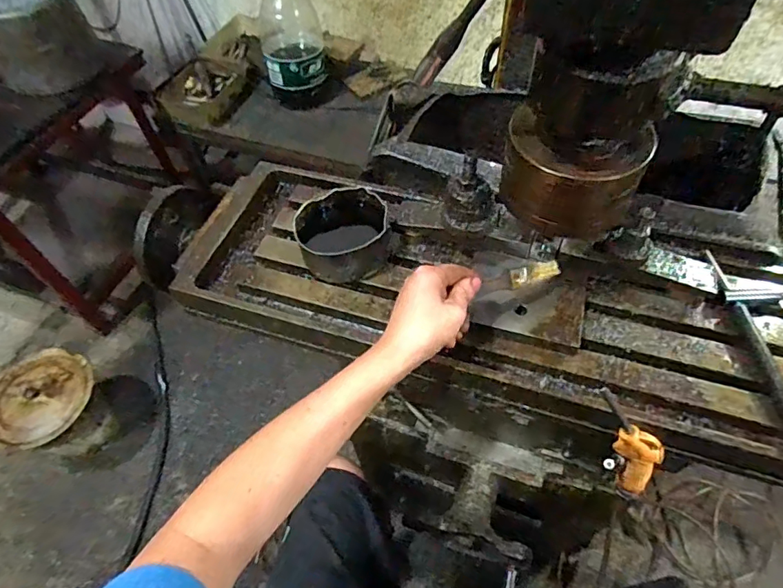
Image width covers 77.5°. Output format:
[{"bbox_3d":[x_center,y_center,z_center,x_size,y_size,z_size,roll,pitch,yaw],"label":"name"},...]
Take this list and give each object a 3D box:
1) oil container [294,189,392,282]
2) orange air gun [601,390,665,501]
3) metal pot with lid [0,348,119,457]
[{"bbox_3d":[-0.055,-0.068,0.581,0.113,0.068,0.108,-1,56,1],"label":"oil container"},{"bbox_3d":[0.250,0.158,0.496,0.045,0.202,0.027,19,55,42],"label":"orange air gun"},{"bbox_3d":[-0.866,0.303,1.277,0.249,0.238,0.245,24,60,18],"label":"metal pot with lid"}]

